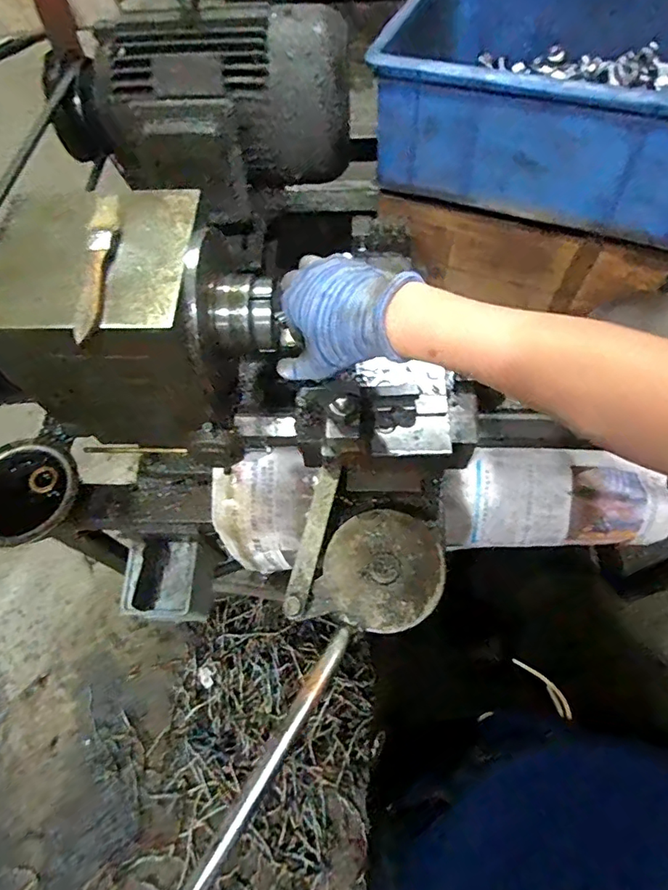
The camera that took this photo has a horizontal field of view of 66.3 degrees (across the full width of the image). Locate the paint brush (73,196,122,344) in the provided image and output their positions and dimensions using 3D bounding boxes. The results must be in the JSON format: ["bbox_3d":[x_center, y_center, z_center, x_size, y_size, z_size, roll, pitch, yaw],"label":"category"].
[{"bbox_3d":[-0.193,-0.148,0.414,0.021,0.013,0.146,-2,63,2],"label":"paint brush"}]

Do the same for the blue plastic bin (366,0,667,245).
[{"bbox_3d":[0.271,-0.405,0.568,0.396,0.133,0.277,20,66,12],"label":"blue plastic bin"}]

